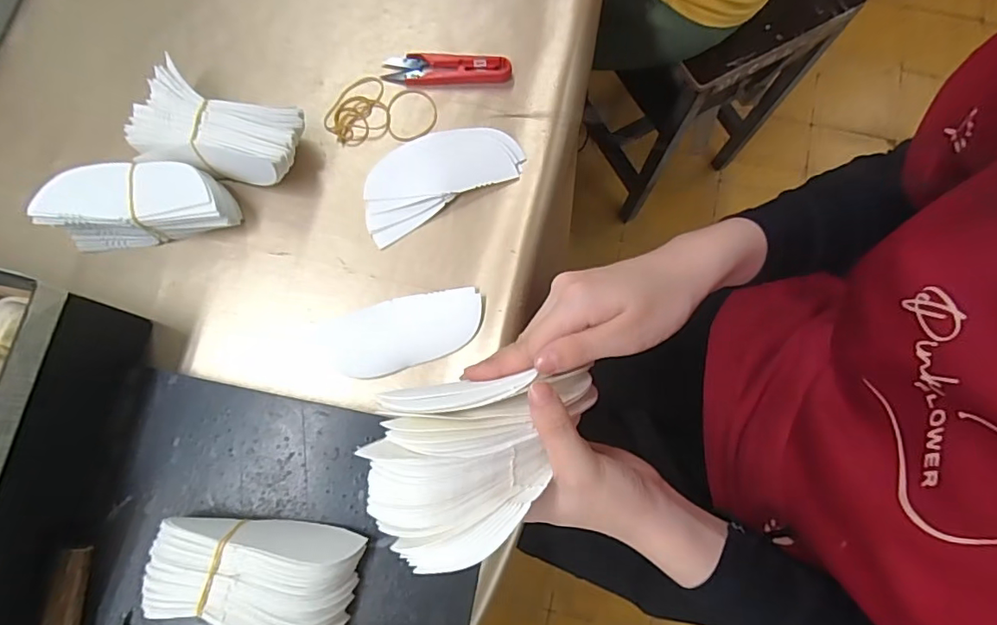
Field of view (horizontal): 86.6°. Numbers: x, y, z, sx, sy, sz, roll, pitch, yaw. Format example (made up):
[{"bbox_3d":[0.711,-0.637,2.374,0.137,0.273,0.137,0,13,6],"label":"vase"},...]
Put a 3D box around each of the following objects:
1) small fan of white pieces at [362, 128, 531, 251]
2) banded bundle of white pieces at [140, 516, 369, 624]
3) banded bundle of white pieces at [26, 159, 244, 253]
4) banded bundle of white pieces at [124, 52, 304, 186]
[{"bbox_3d":[-0.054,-0.123,0.463,0.144,0.011,0.070,-27,78,-6],"label":"small fan of white pieces"},{"bbox_3d":[-0.161,0.178,0.350,0.125,0.051,0.075,12,77,3],"label":"banded bundle of white pieces"},{"bbox_3d":[-0.292,-0.091,0.436,0.136,0.054,0.054,-8,77,-2],"label":"banded bundle of white pieces"},{"bbox_3d":[-0.234,-0.154,0.450,0.140,0.053,0.076,10,77,2],"label":"banded bundle of white pieces"}]

